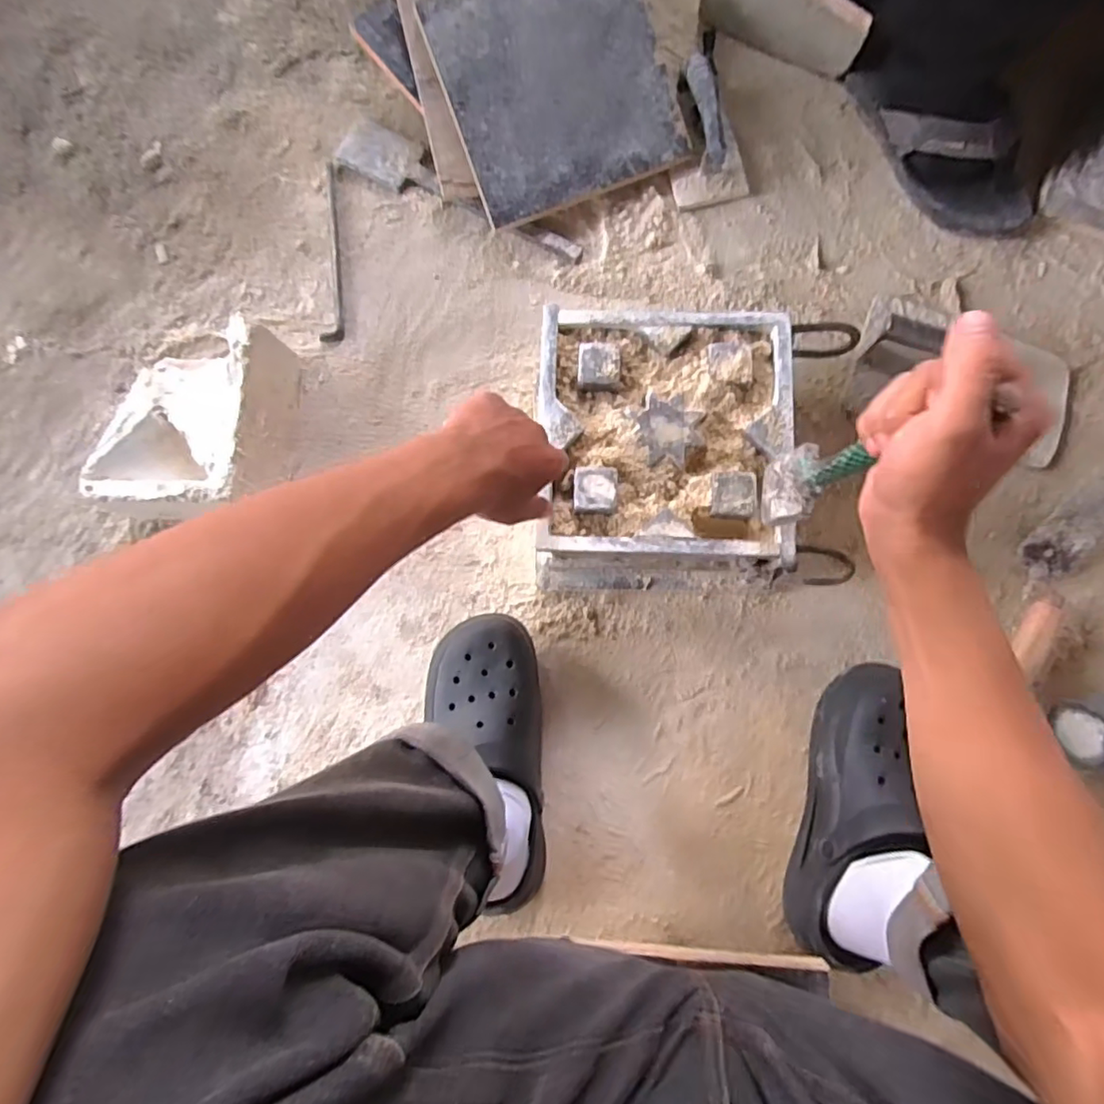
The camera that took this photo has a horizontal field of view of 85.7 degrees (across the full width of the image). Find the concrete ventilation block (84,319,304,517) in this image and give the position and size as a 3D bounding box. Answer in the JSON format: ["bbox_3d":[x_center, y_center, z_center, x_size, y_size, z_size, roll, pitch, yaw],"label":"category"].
[{"bbox_3d":[-0.386,-0.137,0.648,0.181,0.108,0.190,-1,84,3],"label":"concrete ventilation block"}]

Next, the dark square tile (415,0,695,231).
[{"bbox_3d":[0.004,-0.530,0.670,0.241,0.017,0.244,-21,98,0],"label":"dark square tile"}]

